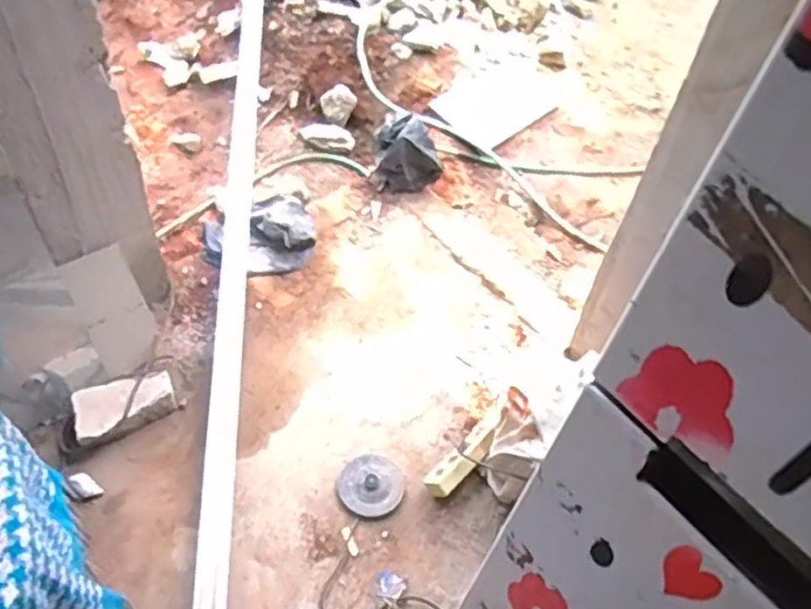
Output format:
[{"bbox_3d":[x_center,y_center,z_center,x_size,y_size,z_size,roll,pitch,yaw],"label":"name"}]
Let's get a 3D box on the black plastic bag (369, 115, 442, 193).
[{"bbox_3d":[0.007,-0.403,1.940,0.196,0.214,0.133,6,49,-1],"label":"black plastic bag"}]

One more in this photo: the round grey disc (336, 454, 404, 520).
[{"bbox_3d":[-0.071,0.379,1.454,0.133,0.025,0.125,3,49,-3],"label":"round grey disc"}]

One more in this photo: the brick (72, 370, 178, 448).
[{"bbox_3d":[-0.610,0.222,1.494,0.214,0.074,0.114,-22,55,-23],"label":"brick"}]

